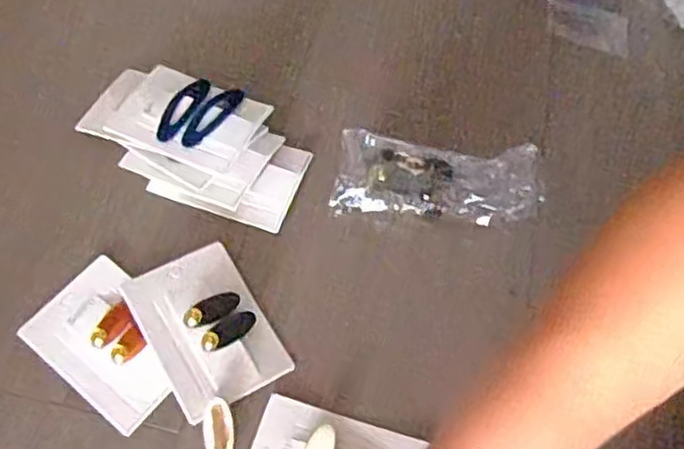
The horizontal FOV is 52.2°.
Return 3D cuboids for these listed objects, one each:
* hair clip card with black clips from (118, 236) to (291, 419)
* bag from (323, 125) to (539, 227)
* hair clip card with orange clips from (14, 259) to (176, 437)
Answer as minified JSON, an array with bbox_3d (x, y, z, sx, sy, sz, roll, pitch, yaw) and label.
[{"bbox_3d":[-0.088,0.065,0.452,0.072,0.014,0.104,-28,66,-17],"label":"hair clip card with black clips"},{"bbox_3d":[0.069,-0.030,0.507,0.143,0.035,0.058,8,61,2],"label":"bag"},{"bbox_3d":[-0.147,0.074,0.449,0.104,0.009,0.072,36,65,16],"label":"hair clip card with orange clips"}]

